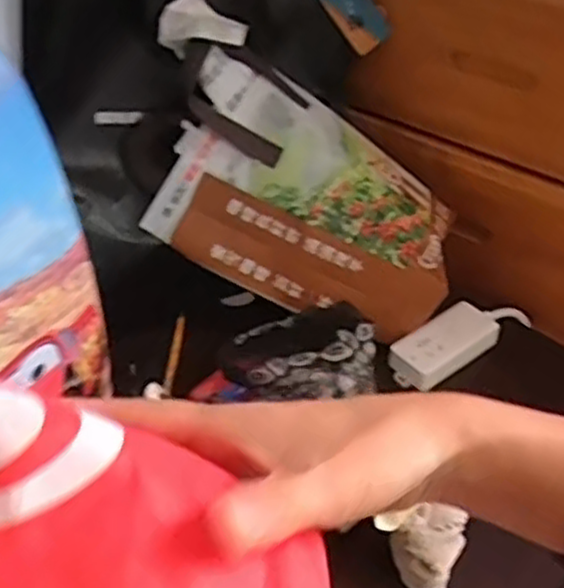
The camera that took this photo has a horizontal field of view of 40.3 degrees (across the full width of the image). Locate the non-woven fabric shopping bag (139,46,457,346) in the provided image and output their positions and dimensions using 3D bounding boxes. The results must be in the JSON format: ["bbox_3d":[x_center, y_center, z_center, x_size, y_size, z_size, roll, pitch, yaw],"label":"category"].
[{"bbox_3d":[0.029,-0.100,0.822,0.329,0.223,0.080,27,-1,-5],"label":"non-woven fabric shopping bag"}]

